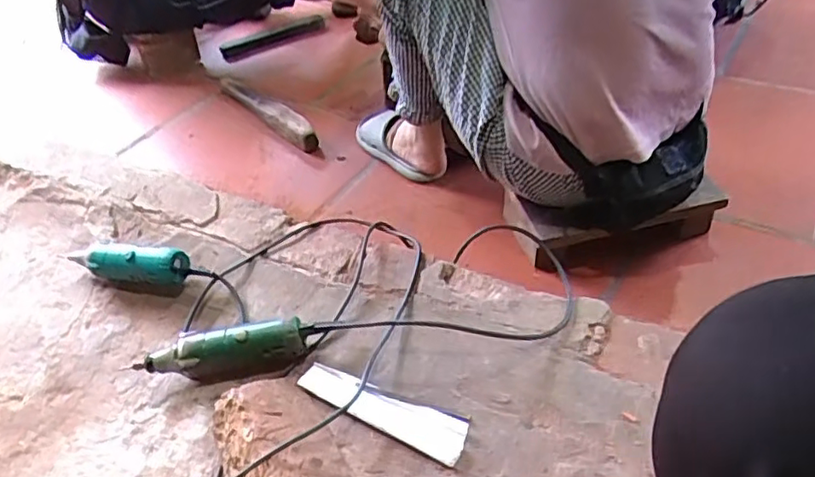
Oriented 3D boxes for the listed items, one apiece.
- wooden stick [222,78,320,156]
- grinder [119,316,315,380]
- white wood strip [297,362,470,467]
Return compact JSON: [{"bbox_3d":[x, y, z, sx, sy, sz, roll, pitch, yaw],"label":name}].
[{"bbox_3d":[-0.305,-0.277,1.354,0.050,0.060,0.377,-29,46,-26],"label":"wooden stick"},{"bbox_3d":[-0.225,0.136,0.761,0.208,0.043,0.044,-9,41,-3],"label":"grinder"},{"bbox_3d":[-0.027,0.190,0.711,0.204,0.012,0.050,18,47,26],"label":"white wood strip"}]

